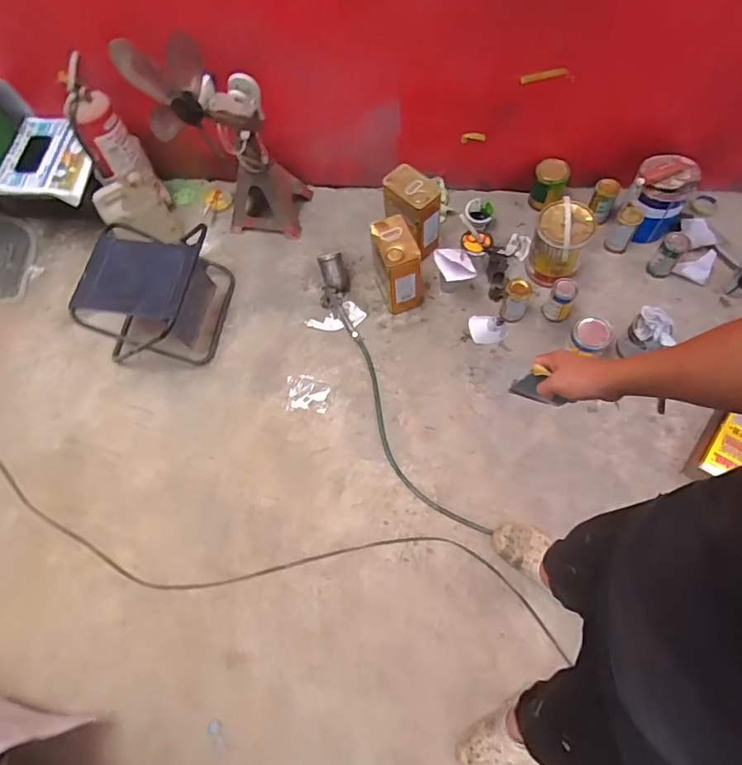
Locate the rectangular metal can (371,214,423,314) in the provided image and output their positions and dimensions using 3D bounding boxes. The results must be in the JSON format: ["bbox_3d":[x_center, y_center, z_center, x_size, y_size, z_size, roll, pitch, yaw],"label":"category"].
[{"bbox_3d":[0.077,-0.352,1.508,0.129,0.244,0.179,-29,68,-10],"label":"rectangular metal can"}]

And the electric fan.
[{"bbox_3d":[-0.401,-0.695,1.435,0.292,0.698,0.355,6,66,7],"label":"electric fan"}]

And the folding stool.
[{"bbox_3d":[-0.649,-0.284,1.496,0.326,0.276,0.373,3,66,4],"label":"folding stool"}]

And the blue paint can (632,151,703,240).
[{"bbox_3d":[0.890,-0.578,1.533,0.163,0.201,0.176,-2,65,3],"label":"blue paint can"}]

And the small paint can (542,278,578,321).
[{"bbox_3d":[0.566,-0.243,1.482,0.077,0.140,0.067,30,71,16],"label":"small paint can"}]

